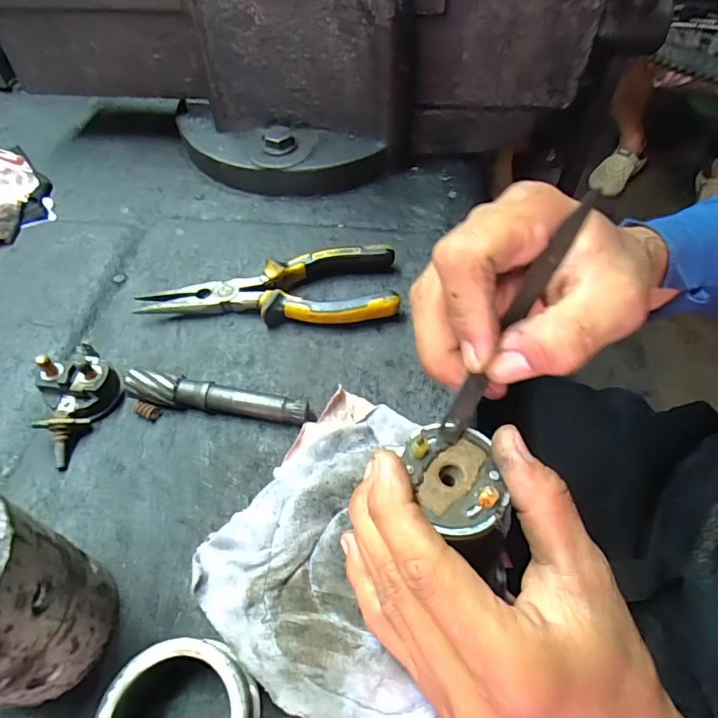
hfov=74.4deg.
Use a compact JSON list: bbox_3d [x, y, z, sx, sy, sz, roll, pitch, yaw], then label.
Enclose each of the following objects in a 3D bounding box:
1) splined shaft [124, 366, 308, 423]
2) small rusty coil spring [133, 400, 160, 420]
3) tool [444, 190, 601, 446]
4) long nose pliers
[{"bbox_3d":[-0.092,0.023,0.308,0.117,0.020,0.022,6,54,5],"label":"splined shaft"},{"bbox_3d":[-0.139,0.034,0.308,0.015,0.010,0.008,14,54,8],"label":"small rusty coil spring"},{"bbox_3d":[0.069,-0.017,0.203,0.009,0.009,0.123,32,90,20],"label":"tool"},{"bbox_3d":[-0.066,-0.050,0.350,0.185,0.026,0.060,-5,54,-3],"label":"long nose pliers"}]

